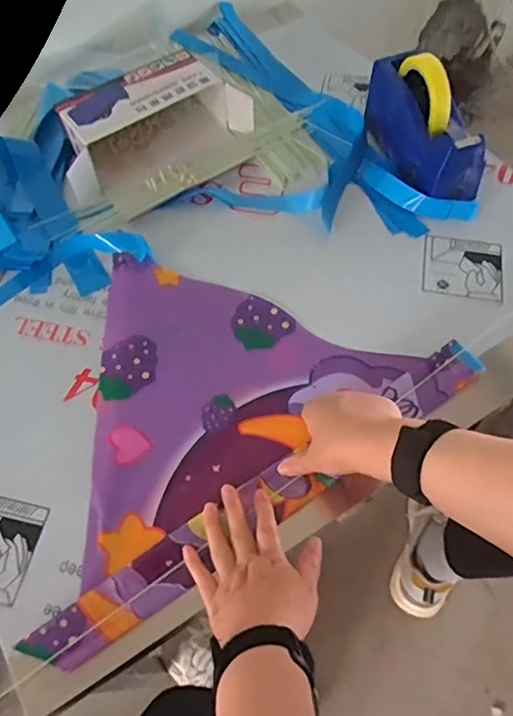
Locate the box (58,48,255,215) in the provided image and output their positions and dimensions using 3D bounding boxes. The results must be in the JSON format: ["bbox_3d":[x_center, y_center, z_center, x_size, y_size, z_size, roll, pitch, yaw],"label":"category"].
[{"bbox_3d":[-0.145,-0.309,0.764,0.261,0.075,0.159,-33,64,-15],"label":"box"}]

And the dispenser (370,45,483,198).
[{"bbox_3d":[0.208,-0.298,0.713,0.062,0.124,0.208,-23,62,-10],"label":"dispenser"}]

